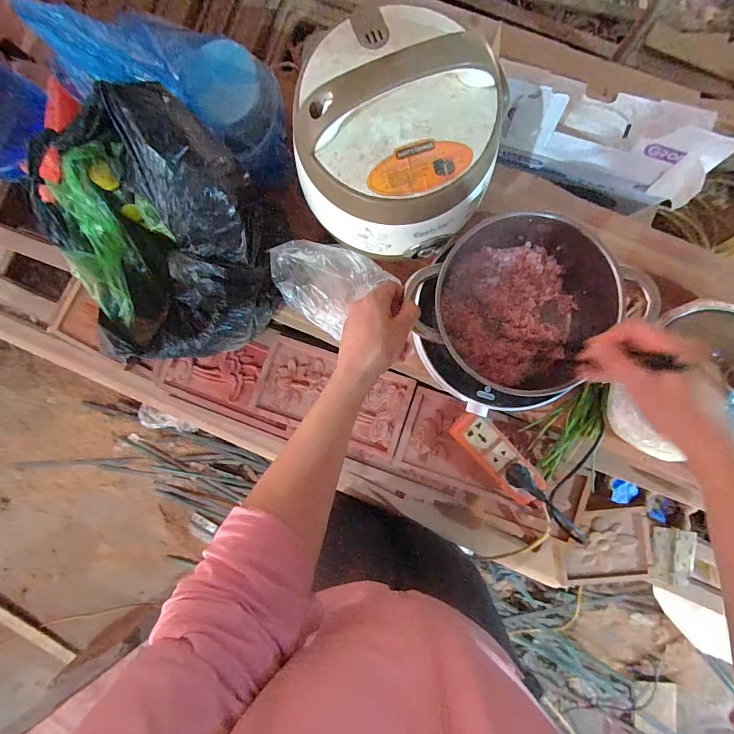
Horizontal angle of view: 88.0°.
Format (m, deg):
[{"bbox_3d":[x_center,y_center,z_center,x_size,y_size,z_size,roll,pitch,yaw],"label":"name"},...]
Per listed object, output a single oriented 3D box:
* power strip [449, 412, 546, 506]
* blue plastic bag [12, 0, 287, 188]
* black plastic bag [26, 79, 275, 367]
[{"bbox_3d":[0.207,0.144,0.587,0.057,0.026,0.176,-43,87,1],"label":"power strip"},{"bbox_3d":[-0.270,-0.385,0.515,0.335,0.078,0.155,14,89,-22],"label":"blue plastic bag"},{"bbox_3d":[-0.254,-0.154,0.504,0.244,0.213,0.263,-15,88,2],"label":"black plastic bag"}]

